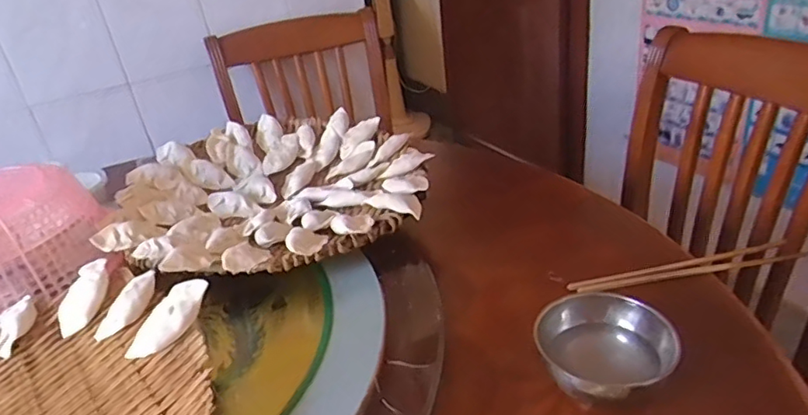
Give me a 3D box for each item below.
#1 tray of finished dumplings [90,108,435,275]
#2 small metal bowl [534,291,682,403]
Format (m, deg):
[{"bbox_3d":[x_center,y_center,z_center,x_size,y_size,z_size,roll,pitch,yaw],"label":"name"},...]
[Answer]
[{"bbox_3d":[-0.174,-0.016,0.725,0.384,0.062,0.374,-21,32,-23],"label":"tray of finished dumplings"},{"bbox_3d":[0.168,0.127,0.475,0.115,0.057,0.105,-6,29,3],"label":"small metal bowl"}]

